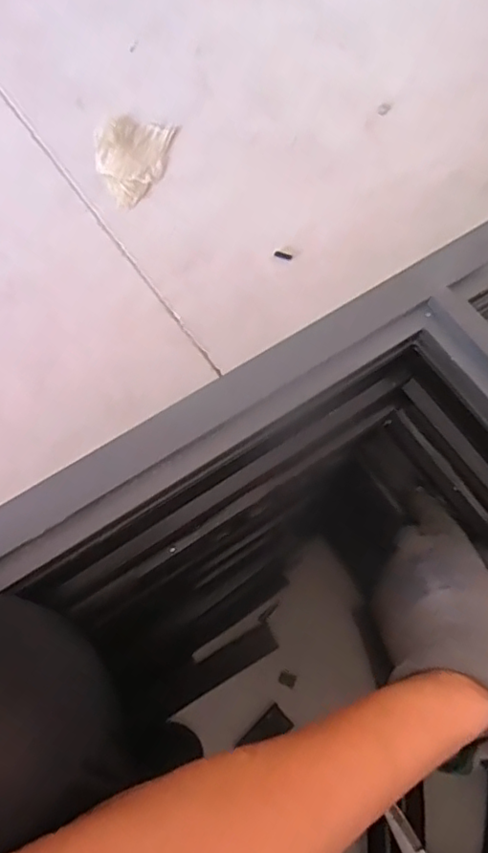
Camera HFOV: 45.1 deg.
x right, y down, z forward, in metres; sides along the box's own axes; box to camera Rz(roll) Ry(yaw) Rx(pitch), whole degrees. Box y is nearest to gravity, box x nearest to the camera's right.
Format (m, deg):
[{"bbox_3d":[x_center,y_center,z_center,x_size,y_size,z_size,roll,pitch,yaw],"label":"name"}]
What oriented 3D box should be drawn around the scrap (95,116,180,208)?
[{"bbox_3d":[-0.173,-0.398,0.880,0.110,0.011,0.159,12,68,2],"label":"scrap"}]

